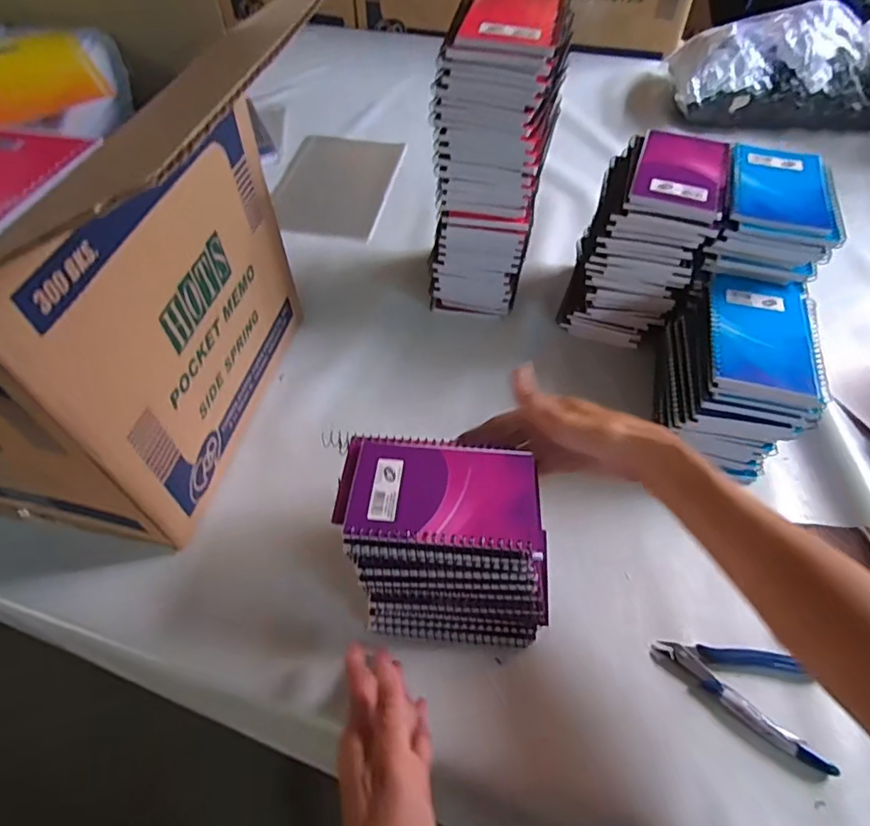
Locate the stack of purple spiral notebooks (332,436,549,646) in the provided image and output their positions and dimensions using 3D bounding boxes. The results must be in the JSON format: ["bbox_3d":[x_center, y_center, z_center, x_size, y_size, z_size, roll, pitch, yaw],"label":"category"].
[{"bbox_3d":[0.010,0.096,0.410,0.155,0.101,0.122,4,53,3],"label":"stack of purple spiral notebooks"}]

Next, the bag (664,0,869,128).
[{"bbox_3d":[0.622,-0.573,0.881,0.423,0.132,0.180,4,53,3],"label":"bag"}]

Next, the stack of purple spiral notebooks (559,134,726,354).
[{"bbox_3d":[0.221,-0.186,0.581,0.115,0.175,0.141,14,55,11],"label":"stack of purple spiral notebooks"}]

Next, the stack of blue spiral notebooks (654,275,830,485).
[{"bbox_3d":[0.283,-0.042,0.510,0.109,0.110,0.164,11,54,9],"label":"stack of blue spiral notebooks"}]

